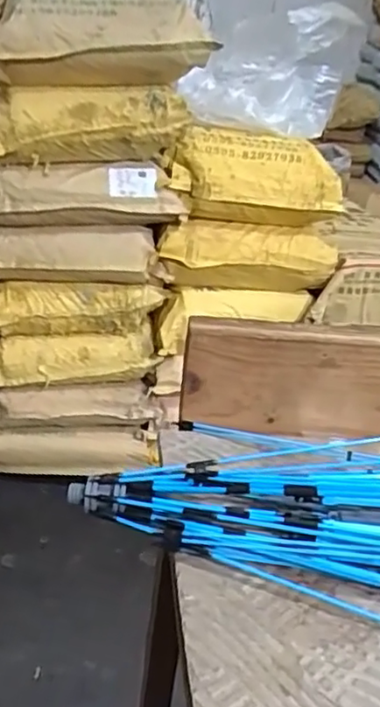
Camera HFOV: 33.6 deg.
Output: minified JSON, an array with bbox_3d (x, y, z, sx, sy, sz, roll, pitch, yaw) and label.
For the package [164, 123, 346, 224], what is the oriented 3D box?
[{"bbox_3d":[0.153,-0.408,1.475,0.391,0.189,0.137,0,27,-15],"label":"package"}]

